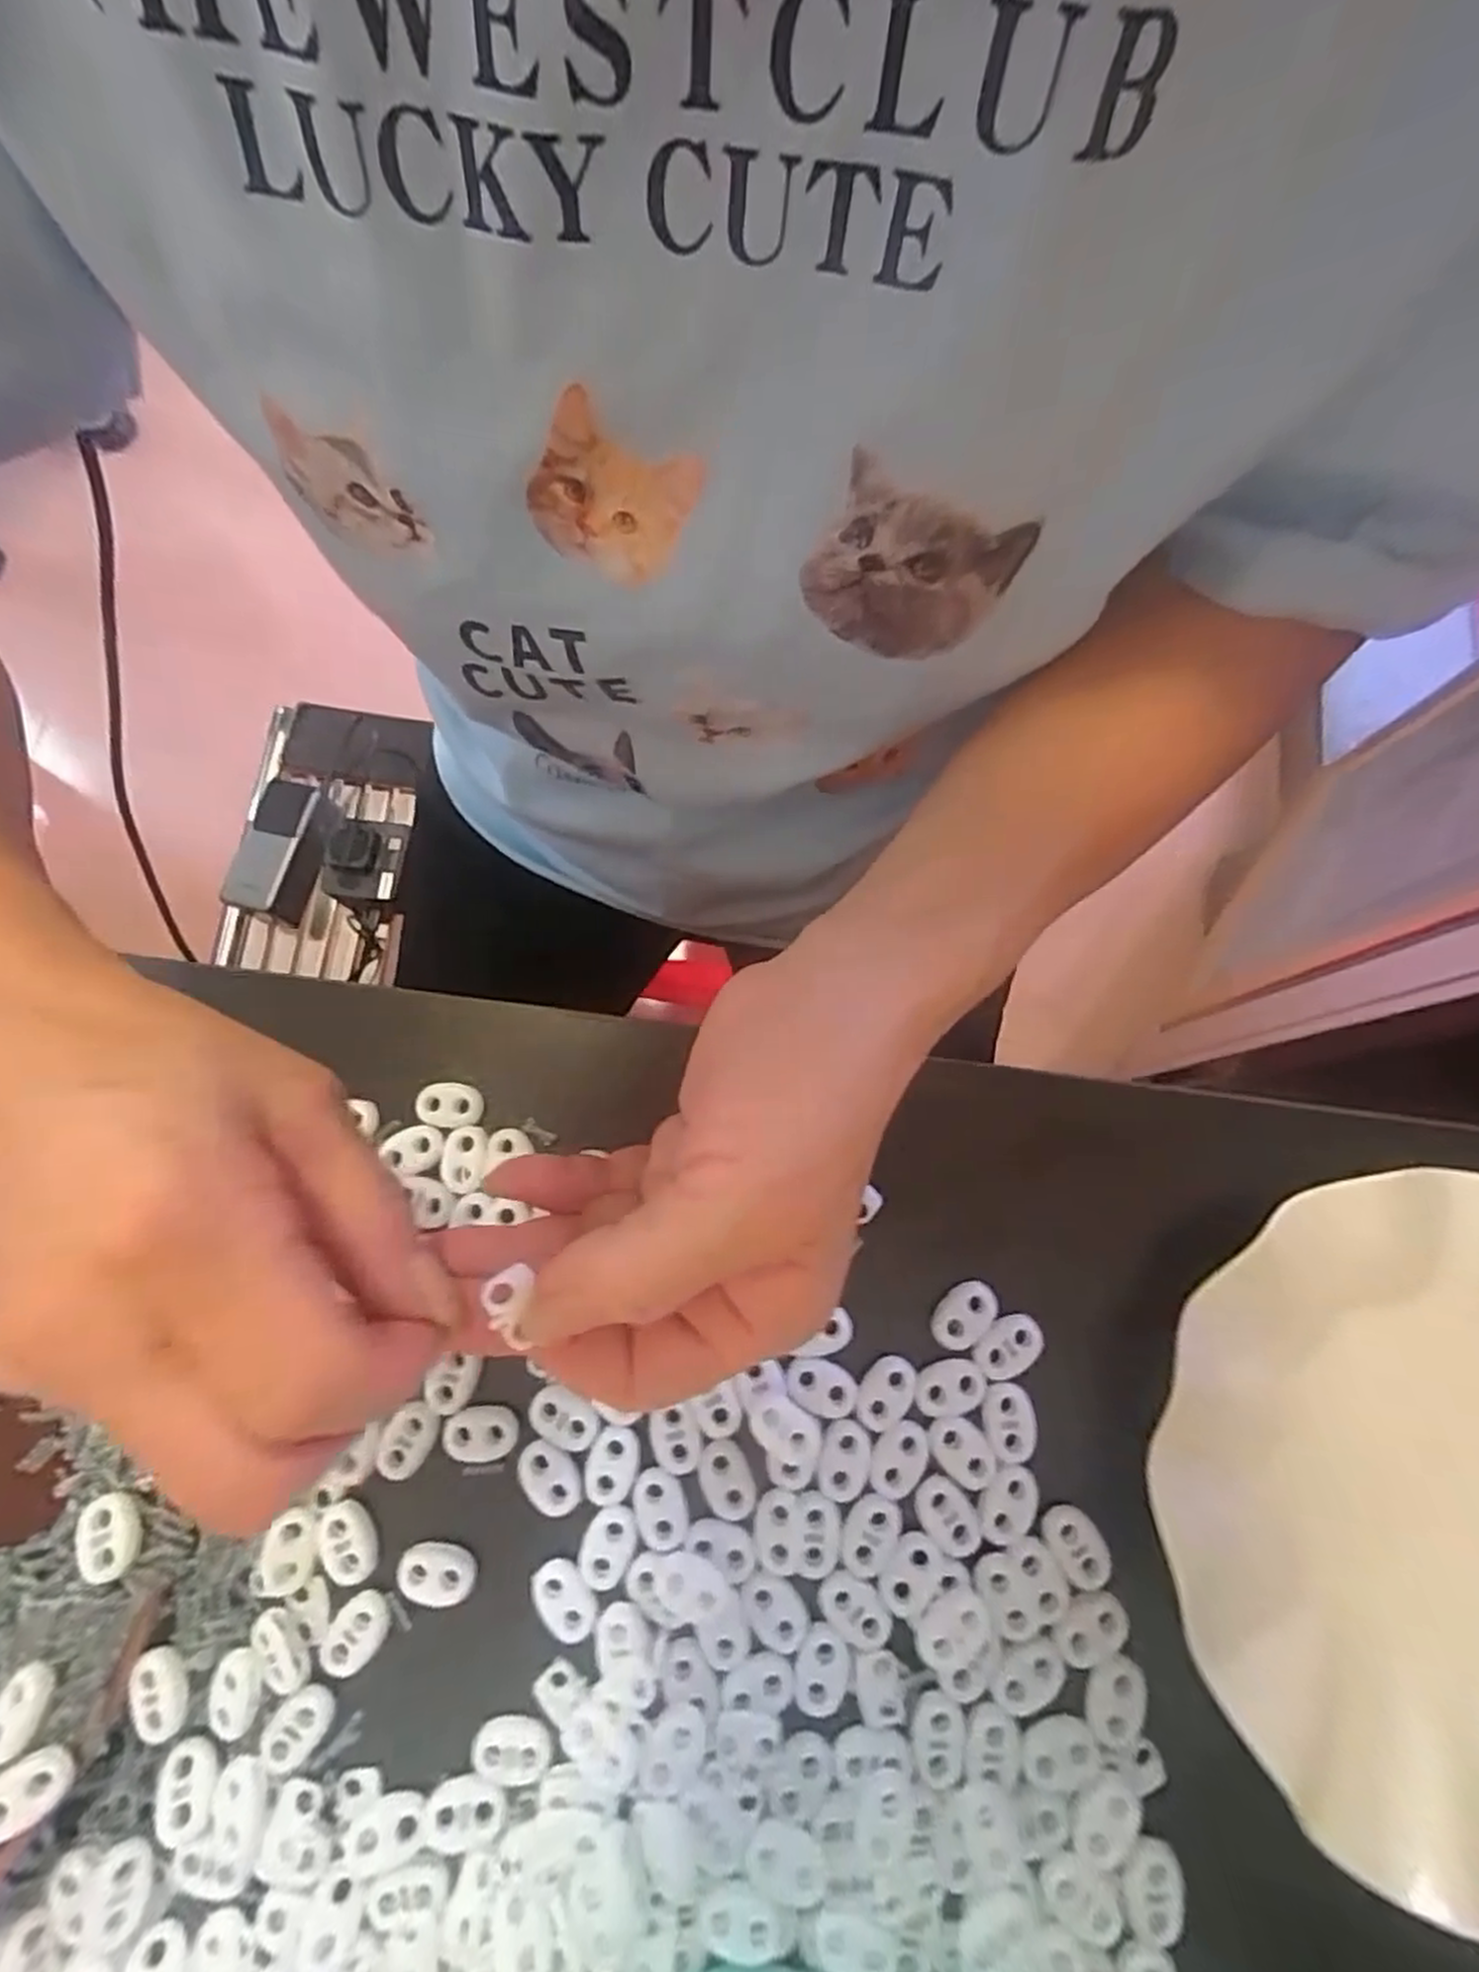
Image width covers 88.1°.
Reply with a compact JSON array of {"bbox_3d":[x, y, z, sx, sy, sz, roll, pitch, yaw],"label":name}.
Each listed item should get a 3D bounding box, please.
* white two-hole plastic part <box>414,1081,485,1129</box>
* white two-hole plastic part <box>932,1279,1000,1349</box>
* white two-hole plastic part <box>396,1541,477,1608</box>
[{"bbox_3d":[-0.101,0.041,0.264,0.022,0.004,0.015,-3,75,0],"label":"white two-hole plastic part"},{"bbox_3d":[0.073,0.106,0.245,0.023,0.004,0.016,-41,78,-9],"label":"white two-hole plastic part"},{"bbox_3d":[-0.093,0.179,0.233,0.023,0.004,0.015,2,75,2],"label":"white two-hole plastic part"}]

